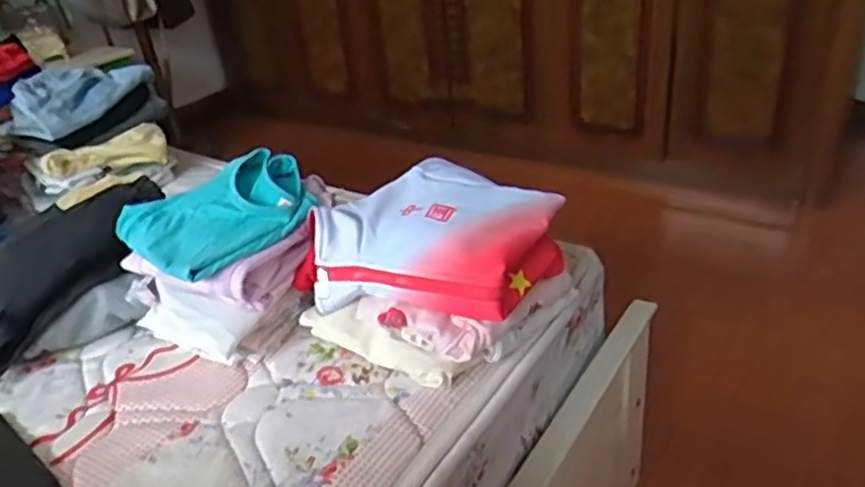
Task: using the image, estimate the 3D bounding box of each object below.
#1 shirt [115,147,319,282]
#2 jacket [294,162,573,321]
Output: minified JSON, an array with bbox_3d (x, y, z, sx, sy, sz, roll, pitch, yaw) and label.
[{"bbox_3d":[-0.249,-0.043,0.825,0.206,0.059,0.175,-29,38,-35],"label":"shirt"},{"bbox_3d":[0.000,-0.005,0.832,0.261,0.087,0.245,12,34,27],"label":"jacket"}]

